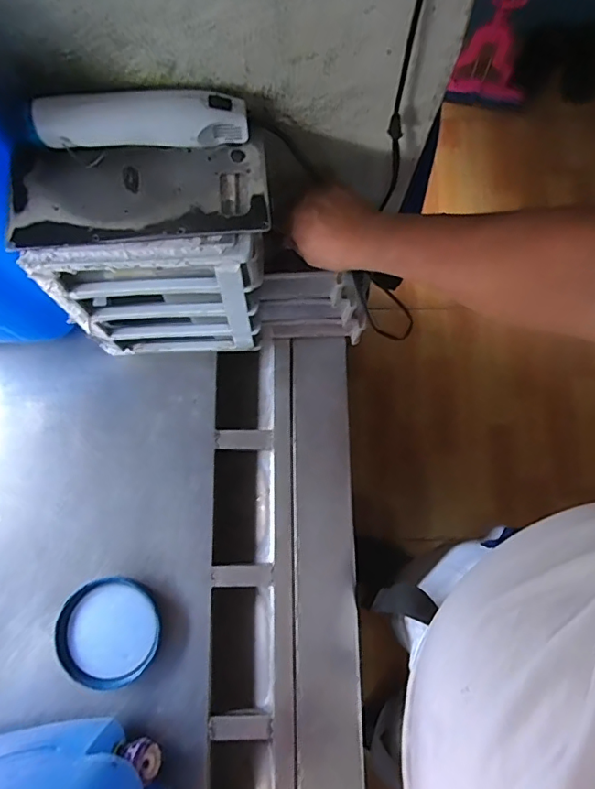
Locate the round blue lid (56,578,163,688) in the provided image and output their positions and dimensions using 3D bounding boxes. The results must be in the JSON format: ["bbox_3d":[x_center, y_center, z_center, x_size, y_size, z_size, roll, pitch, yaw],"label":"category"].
[{"bbox_3d":[-0.235,0.297,0.639,0.124,0.017,0.122,0,78,-1],"label":"round blue lid"}]

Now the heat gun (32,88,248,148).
[{"bbox_3d":[-0.142,-0.254,0.472,0.184,0.037,0.044,-2,78,-1],"label":"heat gun"}]

